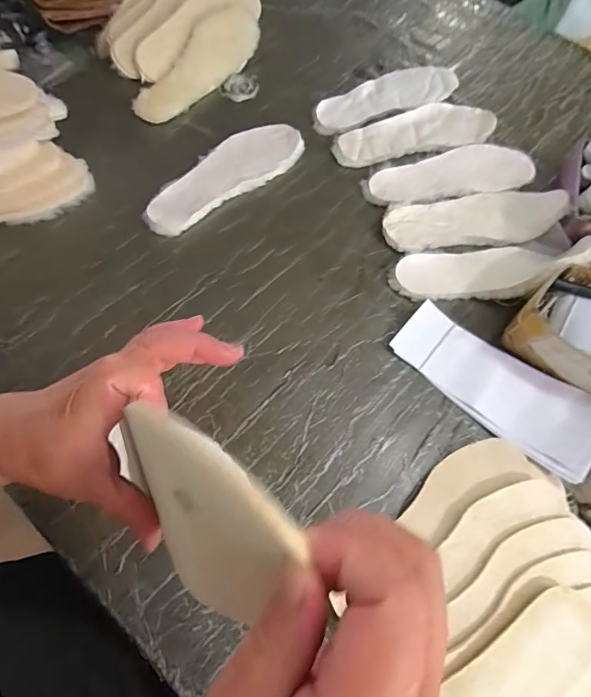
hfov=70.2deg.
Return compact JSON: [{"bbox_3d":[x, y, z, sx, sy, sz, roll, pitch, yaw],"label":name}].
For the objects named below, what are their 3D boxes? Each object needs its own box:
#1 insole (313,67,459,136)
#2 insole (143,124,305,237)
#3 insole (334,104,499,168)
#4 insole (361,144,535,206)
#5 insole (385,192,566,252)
[{"bbox_3d":[0.158,-0.445,0.738,0.276,0.010,0.091,-21,70,-11],"label":"insole"},{"bbox_3d":[-0.109,-0.271,0.651,0.097,0.011,0.281,42,72,14],"label":"insole"},{"bbox_3d":[0.202,-0.362,0.704,0.282,0.005,0.092,-19,70,-10],"label":"insole"},{"bbox_3d":[0.245,-0.277,0.678,0.277,0.022,0.095,-11,68,-7],"label":"insole"},{"bbox_3d":[0.267,-0.200,0.636,0.266,0.045,0.090,-5,68,-5],"label":"insole"}]

